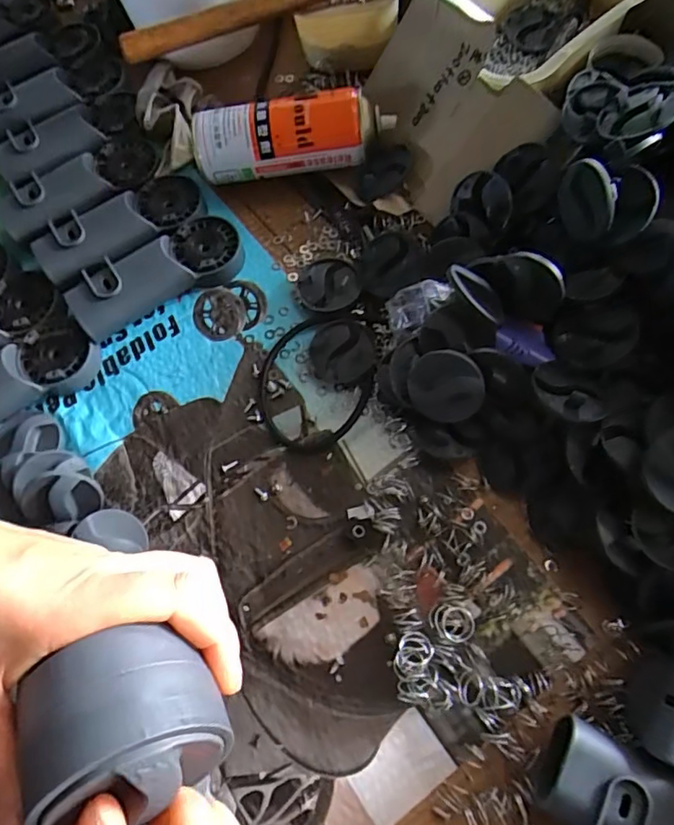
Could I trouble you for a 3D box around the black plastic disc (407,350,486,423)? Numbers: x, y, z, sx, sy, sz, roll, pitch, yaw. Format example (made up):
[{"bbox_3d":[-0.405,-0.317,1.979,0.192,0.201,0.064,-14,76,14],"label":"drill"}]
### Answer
[{"bbox_3d":[0.081,-0.018,0.411,0.054,0.056,0.013,24,30,14],"label":"black plastic disc"}]

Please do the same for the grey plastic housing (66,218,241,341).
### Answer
[{"bbox_3d":[-0.165,-0.129,0.507,0.161,0.040,0.066,-29,70,-5],"label":"grey plastic housing"}]

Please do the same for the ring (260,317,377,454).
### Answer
[{"bbox_3d":[-0.016,-0.026,0.470,0.099,0.017,0.121,0,71,6],"label":"ring"}]

